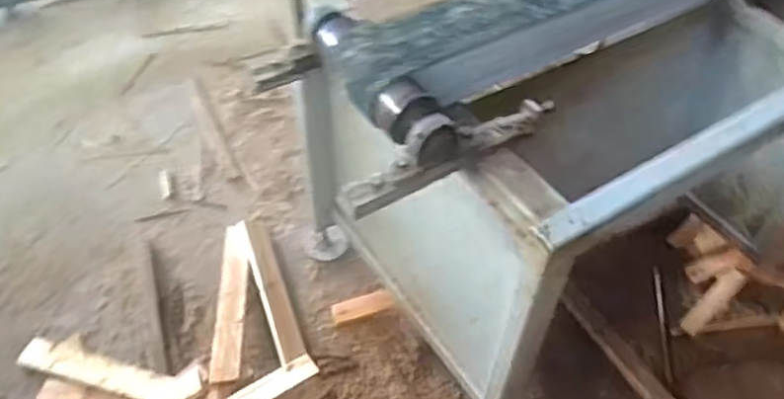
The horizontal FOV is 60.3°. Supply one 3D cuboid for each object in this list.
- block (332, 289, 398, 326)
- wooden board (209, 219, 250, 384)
[{"bbox_3d":[-0.071,0.264,1.676,0.156,0.021,0.053,-18,56,-14],"label":"block"},{"bbox_3d":[-0.385,0.236,1.624,0.067,0.029,0.488,-5,42,-4],"label":"wooden board"}]

